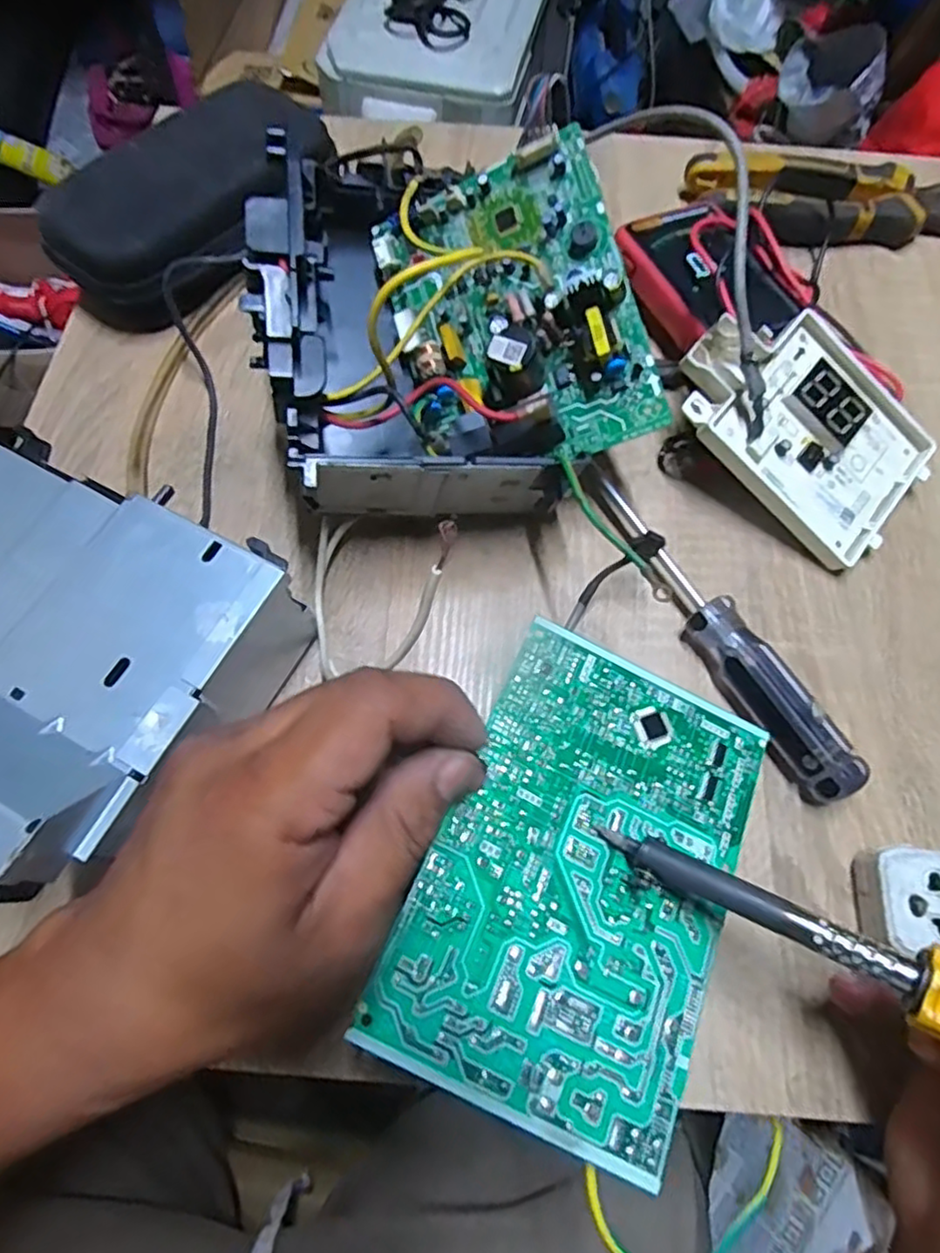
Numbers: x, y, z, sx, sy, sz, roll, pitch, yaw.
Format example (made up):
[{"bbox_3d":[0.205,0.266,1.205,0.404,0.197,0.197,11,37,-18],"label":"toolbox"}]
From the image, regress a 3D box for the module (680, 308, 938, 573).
[{"bbox_3d":[0.177,-0.108,0.347,0.135,0.019,0.096,43,81,-6],"label":"module"}]

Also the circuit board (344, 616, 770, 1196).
[{"bbox_3d":[0.046,0.092,0.255,0.111,0.024,0.171,23,69,8],"label":"circuit board"}]

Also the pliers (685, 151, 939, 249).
[{"bbox_3d":[0.263,-0.284,0.441,0.227,0.026,0.070,-3,68,-3],"label":"pliers"}]

